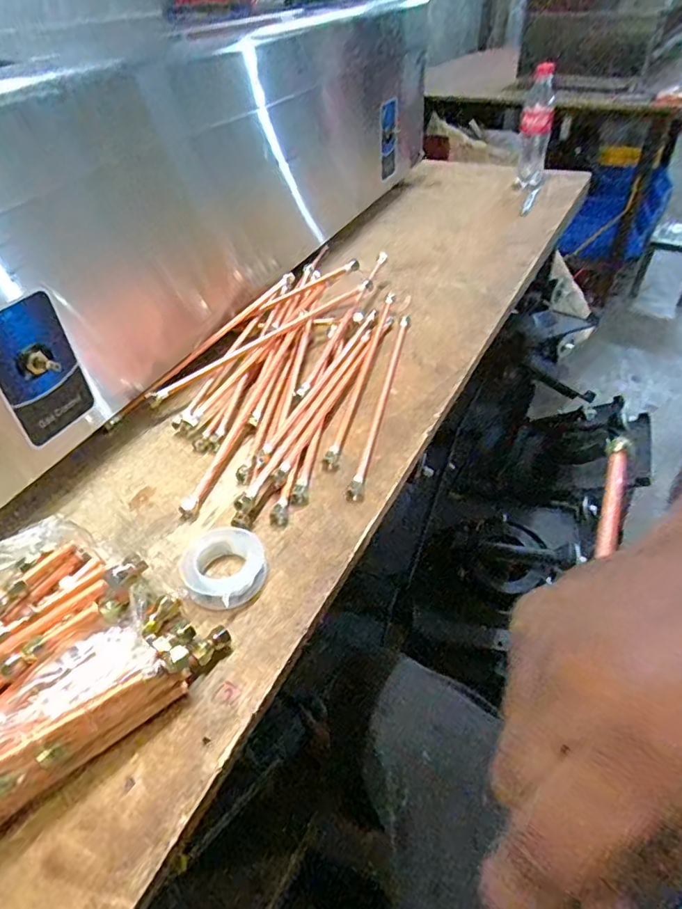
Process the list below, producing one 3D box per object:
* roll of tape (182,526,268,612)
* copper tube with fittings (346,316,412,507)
[{"bbox_3d":[-0.087,0.084,0.404,0.057,0.018,0.064,7,44,12],"label":"roll of tape"},{"bbox_3d":[0.044,-0.065,0.562,0.015,0.012,0.303,7,44,12],"label":"copper tube with fittings"}]

